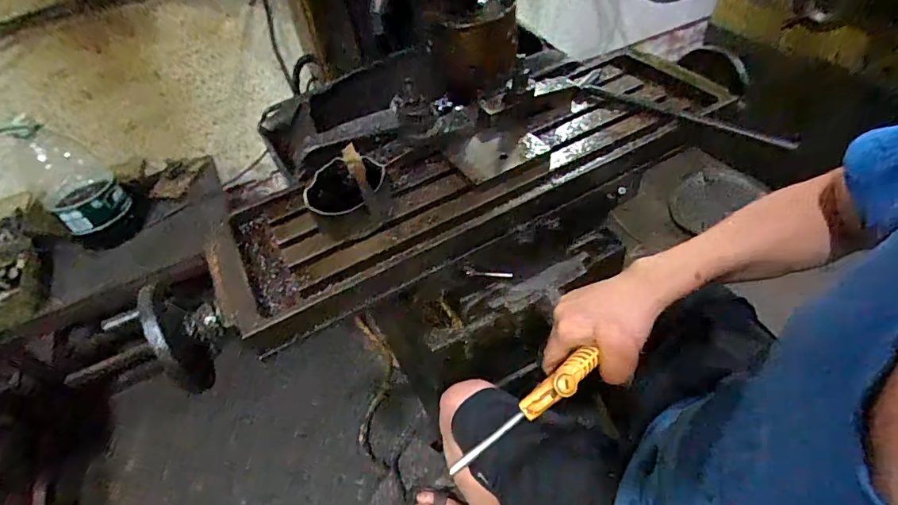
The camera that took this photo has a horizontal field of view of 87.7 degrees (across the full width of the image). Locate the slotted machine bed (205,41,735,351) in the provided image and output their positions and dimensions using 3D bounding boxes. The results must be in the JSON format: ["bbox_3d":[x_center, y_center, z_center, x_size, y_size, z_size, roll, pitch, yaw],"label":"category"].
[{"bbox_3d":[0.055,-0.134,0.715,0.807,0.074,0.274,-27,50,-17],"label":"slotted machine bed"}]

